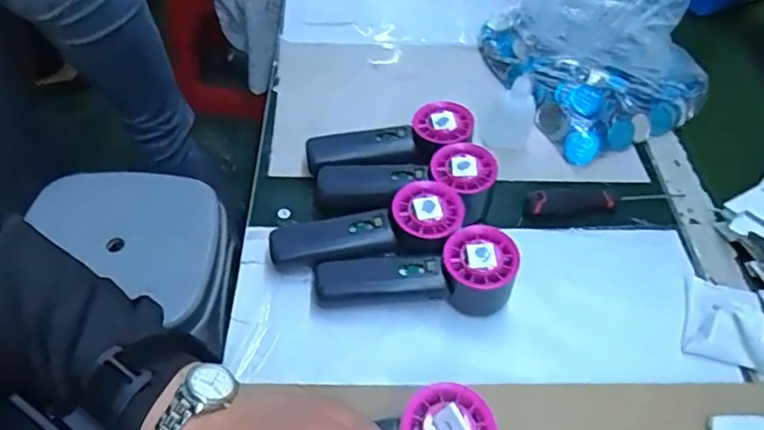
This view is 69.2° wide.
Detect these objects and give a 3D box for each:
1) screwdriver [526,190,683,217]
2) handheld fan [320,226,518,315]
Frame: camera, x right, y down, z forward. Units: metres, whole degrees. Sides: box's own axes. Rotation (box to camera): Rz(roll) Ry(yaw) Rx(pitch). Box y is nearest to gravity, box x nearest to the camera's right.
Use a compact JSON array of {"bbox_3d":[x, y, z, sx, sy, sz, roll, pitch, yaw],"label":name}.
[{"bbox_3d":[0.214,-0.018,0.524,0.157,0.022,0.023,-6,52,-11],"label":"screwdriver"},{"bbox_3d":[0.026,0.050,0.432,0.153,0.056,0.052,-4,52,-9],"label":"handheld fan"}]

